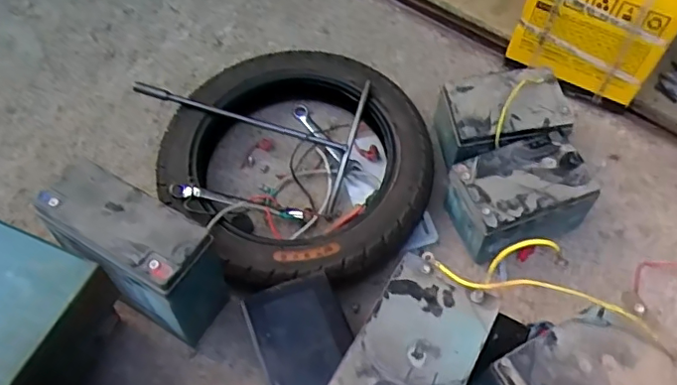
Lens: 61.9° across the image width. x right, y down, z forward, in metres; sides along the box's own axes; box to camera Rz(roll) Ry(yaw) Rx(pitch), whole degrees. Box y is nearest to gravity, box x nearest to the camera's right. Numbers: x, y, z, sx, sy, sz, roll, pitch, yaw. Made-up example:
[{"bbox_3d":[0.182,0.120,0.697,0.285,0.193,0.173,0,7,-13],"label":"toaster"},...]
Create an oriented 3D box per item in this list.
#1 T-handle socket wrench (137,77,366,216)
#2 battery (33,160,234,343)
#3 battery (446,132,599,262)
[{"bbox_3d":[-0.128,-0.107,0.780,0.309,0.069,0.174,17,54,7],"label":"T-handle socket wrench"},{"bbox_3d":[-0.224,0.076,0.628,0.180,0.167,0.087,25,55,12],"label":"battery"},{"bbox_3d":[0.218,0.008,0.701,0.147,0.109,0.108,-16,57,-17],"label":"battery"}]

